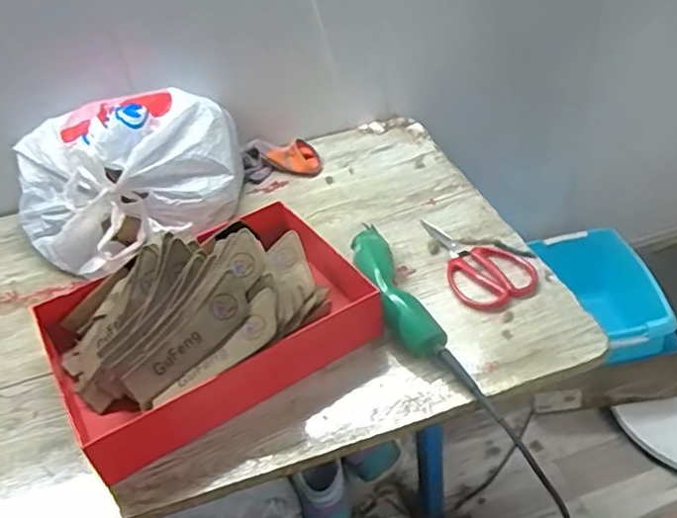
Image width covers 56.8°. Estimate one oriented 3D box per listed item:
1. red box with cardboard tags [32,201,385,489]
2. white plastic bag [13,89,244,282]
[{"bbox_3d":[-0.152,0.039,0.684,0.332,0.123,0.247,-26,42,-20],"label":"red box with cardboard tags"},{"bbox_3d":[-0.297,-0.132,0.886,0.307,0.152,0.244,-27,42,-21],"label":"white plastic bag"}]

